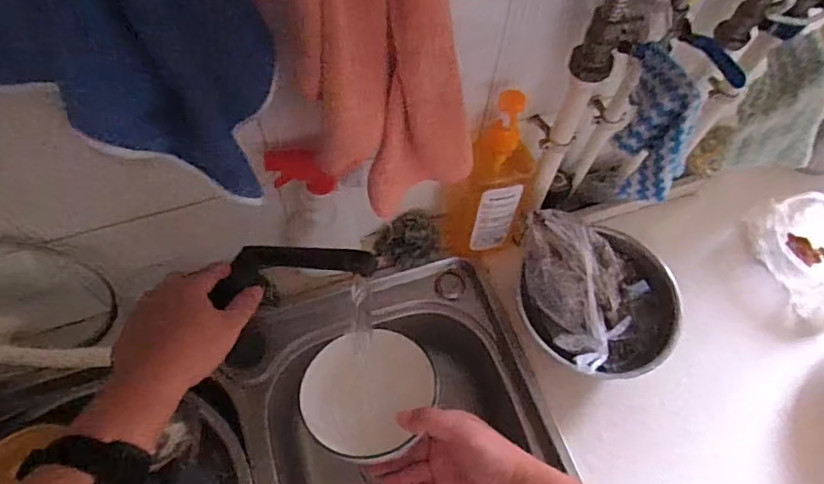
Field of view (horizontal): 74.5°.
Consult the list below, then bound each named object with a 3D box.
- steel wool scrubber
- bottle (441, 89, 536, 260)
[{"bbox_3d":[-0.005,0.000,0.767,0.095,0.056,0.066,-5,62,-5],"label":"steel wool scrubber"},{"bbox_3d":[0.100,-0.069,0.678,0.116,0.246,0.074,-7,62,-6],"label":"bottle"}]

